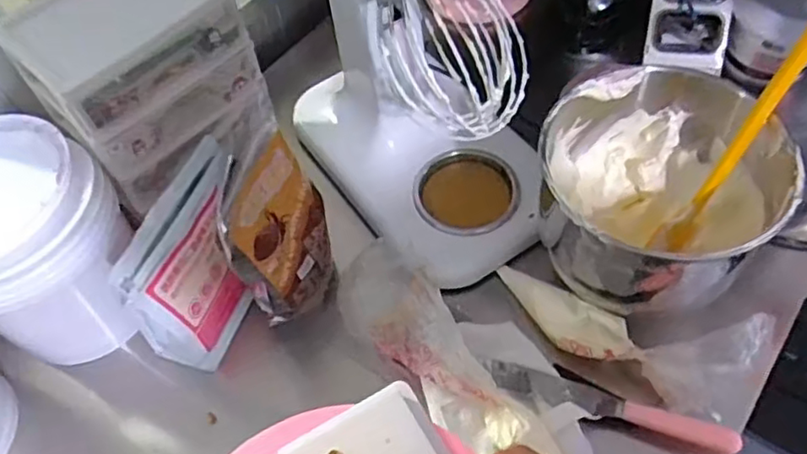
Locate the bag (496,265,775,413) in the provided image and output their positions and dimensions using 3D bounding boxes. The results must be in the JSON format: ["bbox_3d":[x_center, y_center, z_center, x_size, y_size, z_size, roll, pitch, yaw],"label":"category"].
[{"bbox_3d":[0.222,0.108,0.693,0.273,0.066,0.095,19,59,17],"label":"bag"}]

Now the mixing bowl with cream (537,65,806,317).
[{"bbox_3d":[0.250,-0.027,0.672,0.219,0.160,0.221,-2,56,3],"label":"mixing bowl with cream"}]

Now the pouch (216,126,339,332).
[{"bbox_3d":[-0.130,0.007,0.698,0.072,0.234,0.147,13,58,13],"label":"pouch"}]

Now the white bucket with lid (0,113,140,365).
[{"bbox_3d":[-0.422,0.023,0.745,0.190,0.224,0.194,-2,56,3],"label":"white bucket with lid"}]

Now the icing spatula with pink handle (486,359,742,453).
[{"bbox_3d":[0.207,0.178,0.667,0.246,0.023,0.031,14,58,14],"label":"icing spatula with pink handle"}]

